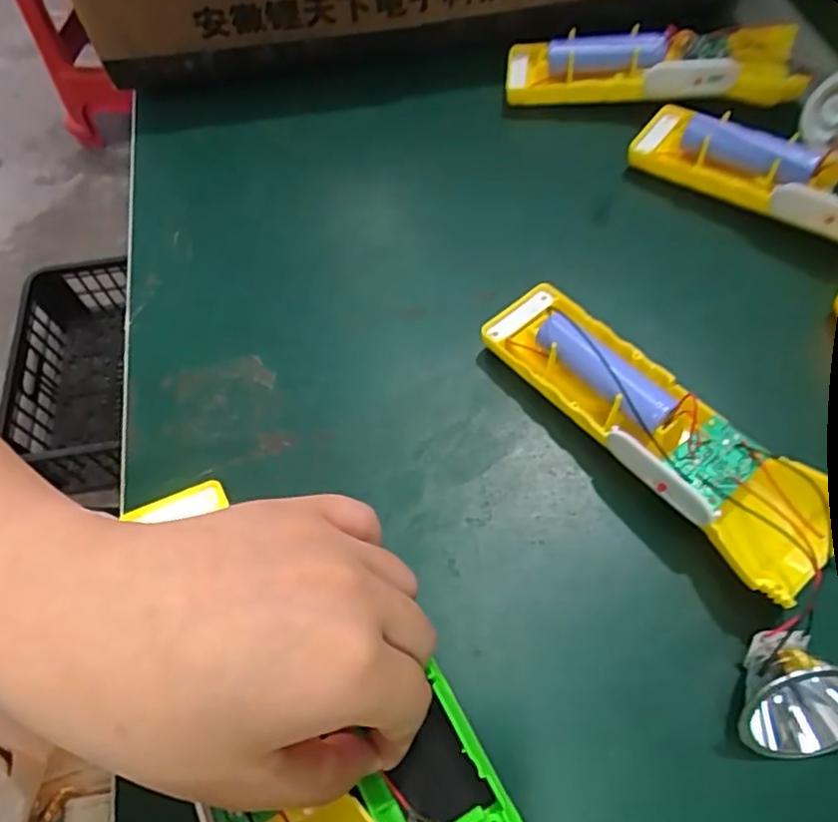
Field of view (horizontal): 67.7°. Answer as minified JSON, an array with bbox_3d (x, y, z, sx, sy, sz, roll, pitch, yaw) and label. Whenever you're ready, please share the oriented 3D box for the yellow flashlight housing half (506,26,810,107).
[{"bbox_3d":[0.130,-0.196,0.356,0.155,0.031,0.041,7,62,7],"label":"yellow flashlight housing half"}]

